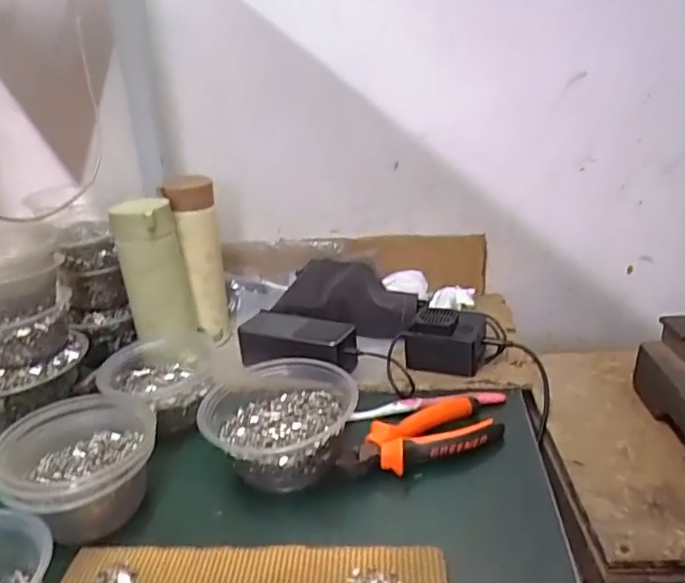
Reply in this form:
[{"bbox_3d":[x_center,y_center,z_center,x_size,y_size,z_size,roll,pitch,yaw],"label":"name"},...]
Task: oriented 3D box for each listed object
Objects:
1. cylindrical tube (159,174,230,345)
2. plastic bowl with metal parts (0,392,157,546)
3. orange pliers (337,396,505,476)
[{"bbox_3d":[-0.172,-0.036,0.696,0.055,0.199,0.062,-9,24,-12],"label":"cylindrical tube"},{"bbox_3d":[-0.207,0.141,0.466,0.114,0.072,0.106,-3,23,1],"label":"plastic bowl with metal parts"},{"bbox_3d":[0.067,0.126,0.516,0.147,0.019,0.065,-10,24,-14],"label":"orange pliers"}]

